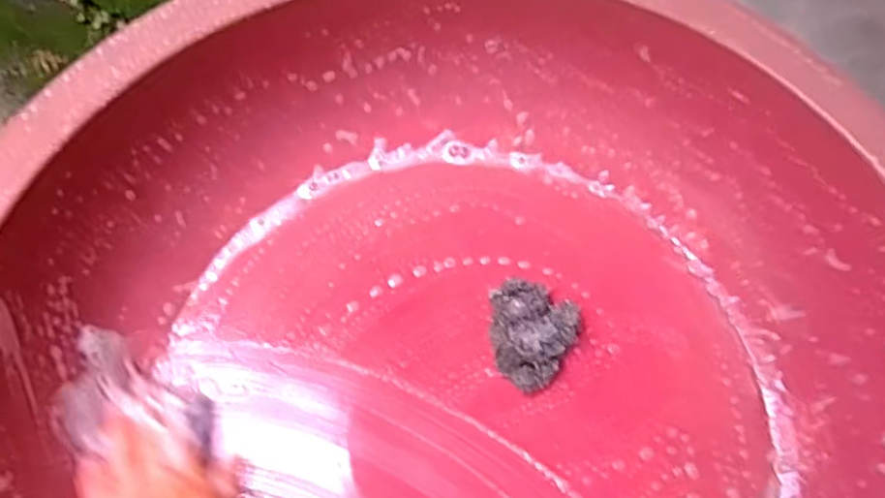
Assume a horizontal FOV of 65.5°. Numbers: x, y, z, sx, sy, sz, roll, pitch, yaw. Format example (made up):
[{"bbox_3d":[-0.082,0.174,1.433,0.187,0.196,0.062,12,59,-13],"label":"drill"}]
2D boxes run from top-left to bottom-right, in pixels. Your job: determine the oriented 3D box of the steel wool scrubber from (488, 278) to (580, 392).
[{"bbox_3d":[0.069,0.065,0.524,0.061,0.050,0.084,2,72,-4],"label":"steel wool scrubber"}]

